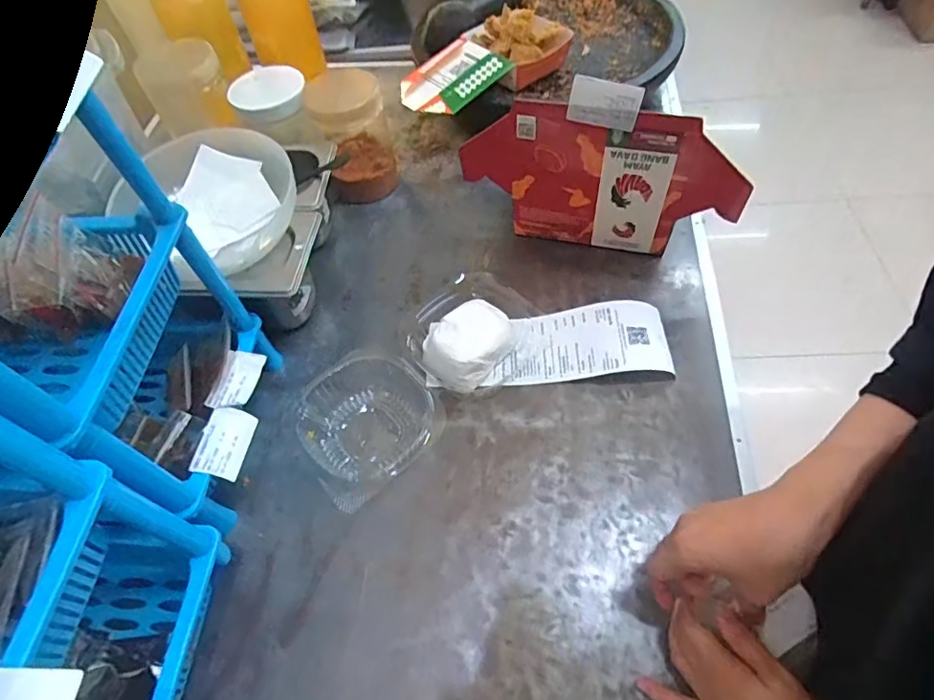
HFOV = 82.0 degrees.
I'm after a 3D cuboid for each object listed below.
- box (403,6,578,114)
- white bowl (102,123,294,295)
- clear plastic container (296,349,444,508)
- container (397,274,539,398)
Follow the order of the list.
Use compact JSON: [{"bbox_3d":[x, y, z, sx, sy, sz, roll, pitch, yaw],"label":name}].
[{"bbox_3d":[0.019,-0.364,0.673,0.209,0.064,0.094,-37,61,-17],"label":"box"},{"bbox_3d":[-0.256,-0.138,0.504,0.156,0.052,0.156,-2,56,3],"label":"white bowl"},{"bbox_3d":[-0.096,0.062,0.493,0.112,0.039,0.127,37,66,25],"label":"clear plastic container"},{"bbox_3d":[-0.004,-0.021,0.533,0.124,0.047,0.113,-2,56,3],"label":"container"}]

